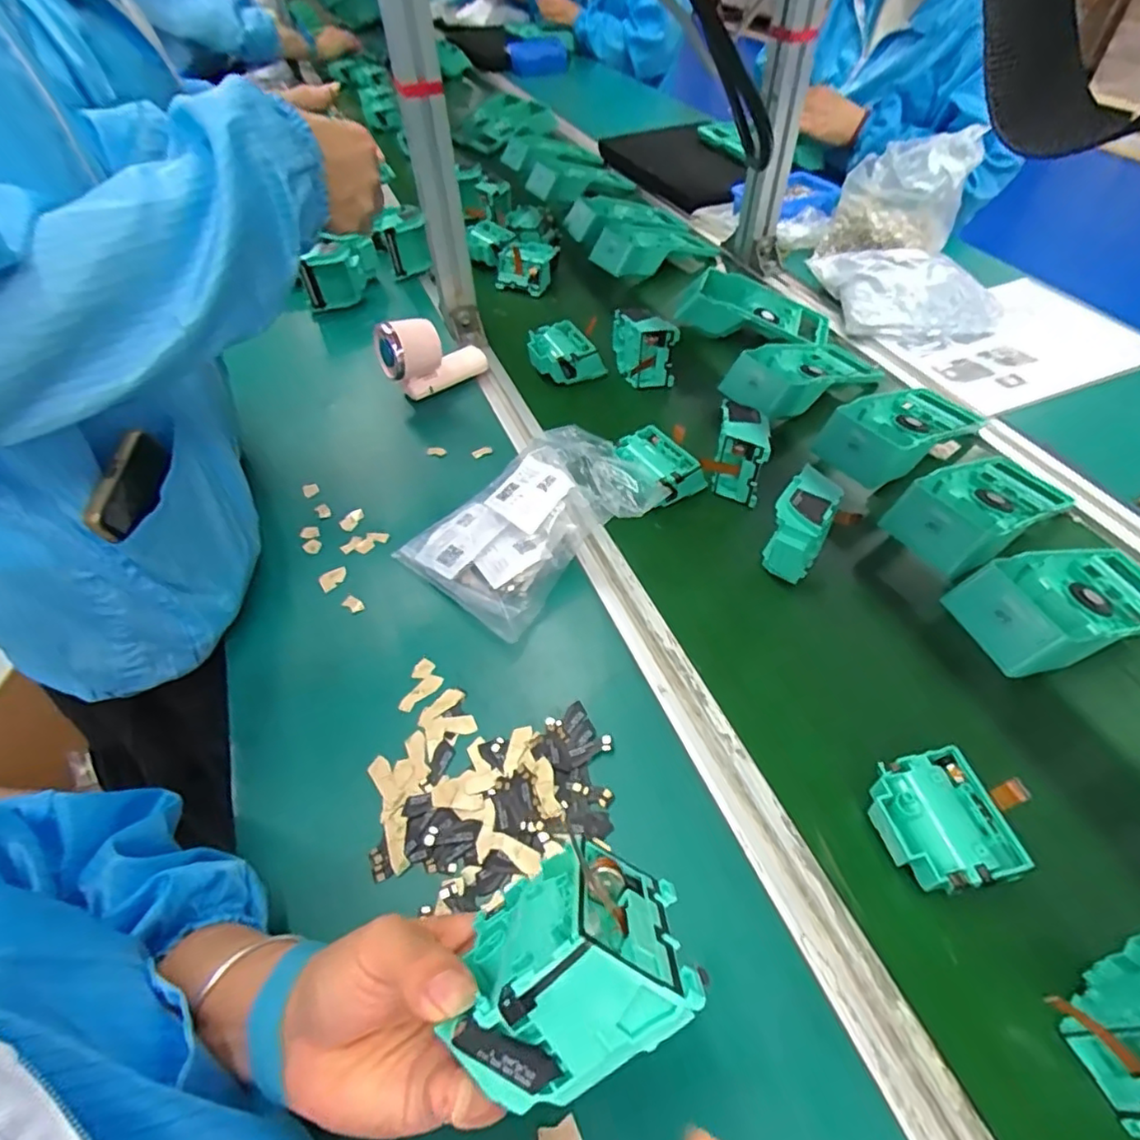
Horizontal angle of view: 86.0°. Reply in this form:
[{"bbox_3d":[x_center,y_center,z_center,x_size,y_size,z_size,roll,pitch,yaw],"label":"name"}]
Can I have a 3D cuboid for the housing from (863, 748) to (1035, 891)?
[{"bbox_3d":[0.224,0.159,0.379,0.066,0.042,0.074,-12,52,-6],"label":"housing"}]

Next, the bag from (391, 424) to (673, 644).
[{"bbox_3d":[-0.032,-0.053,0.540,0.209,0.066,0.148,-39,59,-24],"label":"bag"}]

